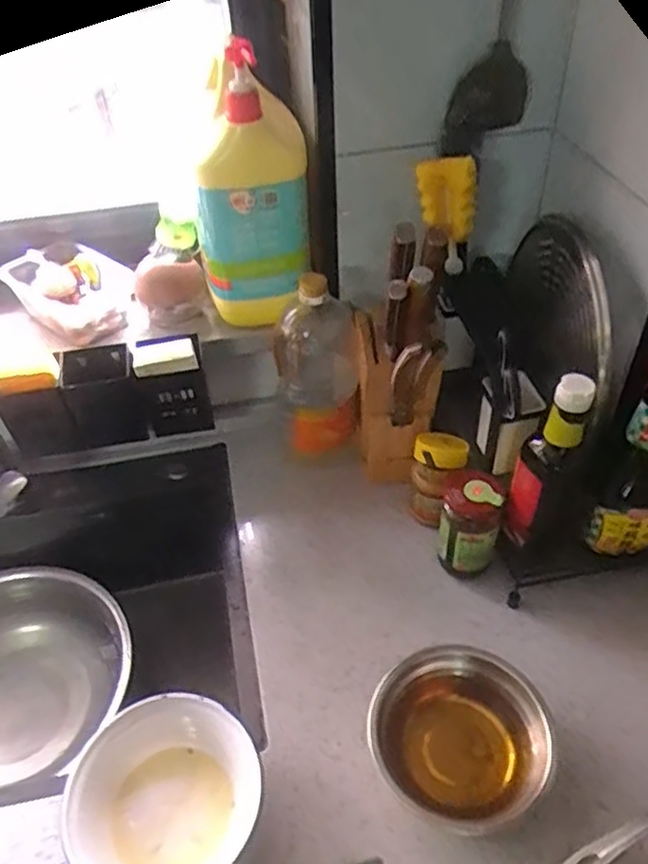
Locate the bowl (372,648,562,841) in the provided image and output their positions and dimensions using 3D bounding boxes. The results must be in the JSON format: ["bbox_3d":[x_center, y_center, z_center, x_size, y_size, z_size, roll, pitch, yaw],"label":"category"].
[{"bbox_3d":[0.132,0.289,0.657,0.151,0.068,0.157,-2,44,2],"label":"bowl"}]

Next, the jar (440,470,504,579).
[{"bbox_3d":[0.167,0.109,0.793,0.066,0.123,0.072,-2,44,2],"label":"jar"}]

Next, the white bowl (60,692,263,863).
[{"bbox_3d":[-0.145,0.329,0.630,0.161,0.061,0.153,-2,44,2],"label":"white bowl"}]

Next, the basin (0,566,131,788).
[{"bbox_3d":[-0.413,0.327,0.906,0.321,0.118,0.260,-14,45,-10],"label":"basin"}]

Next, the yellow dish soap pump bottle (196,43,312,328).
[{"bbox_3d":[-0.082,-0.265,0.788,0.137,0.293,0.120,-9,44,-6],"label":"yellow dish soap pump bottle"}]

